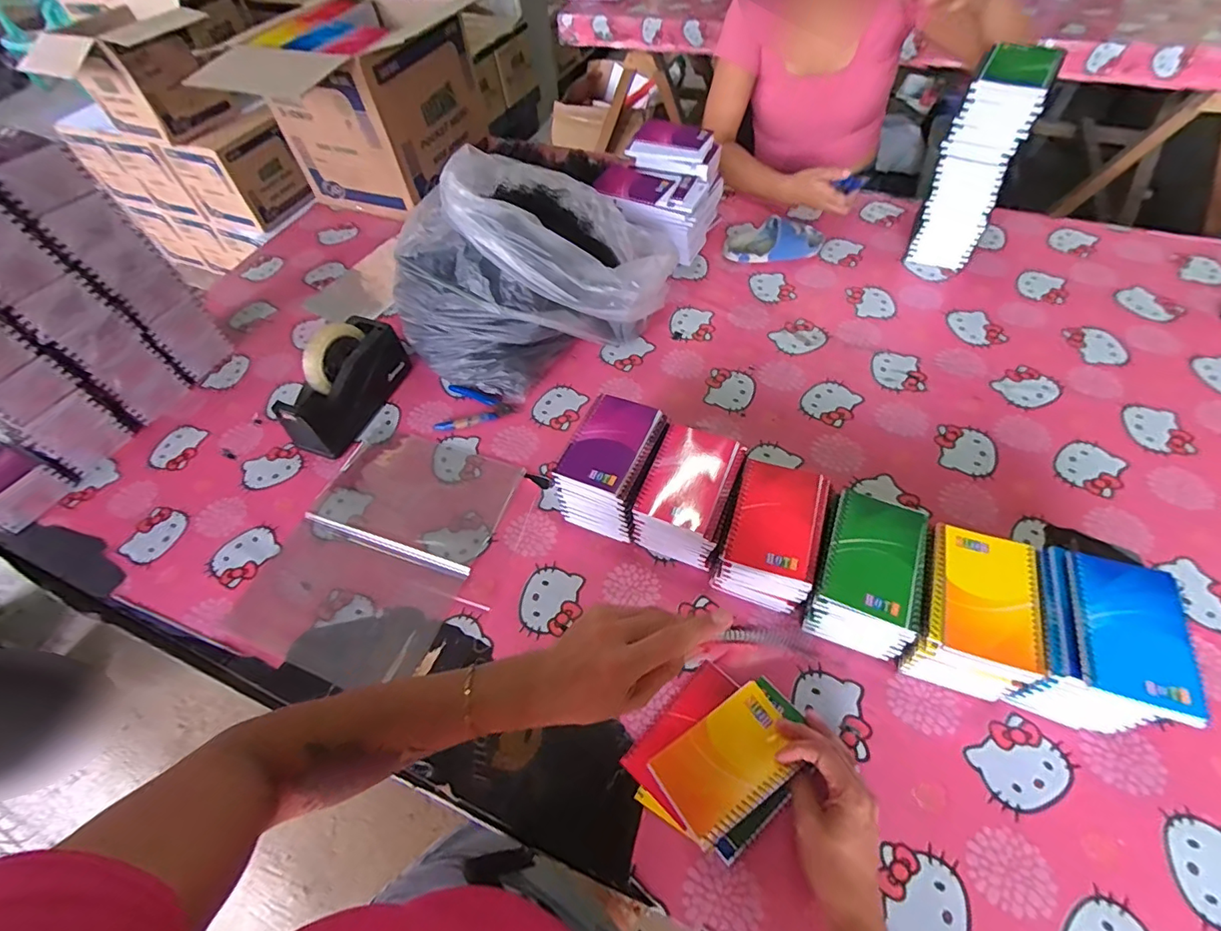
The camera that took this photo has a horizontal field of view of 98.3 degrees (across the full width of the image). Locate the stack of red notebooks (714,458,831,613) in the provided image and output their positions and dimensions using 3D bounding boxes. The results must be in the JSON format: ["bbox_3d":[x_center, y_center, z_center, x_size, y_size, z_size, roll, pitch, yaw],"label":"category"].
[{"bbox_3d":[0.179,0.079,0.588,0.096,0.090,0.133,17,58,17],"label":"stack of red notebooks"}]

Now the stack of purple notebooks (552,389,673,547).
[{"bbox_3d":[0.004,0.006,0.649,0.100,0.114,0.133,18,59,16],"label":"stack of purple notebooks"}]

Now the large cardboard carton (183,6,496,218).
[{"bbox_3d":[-0.462,-0.723,1.099,0.309,0.279,0.305,20,59,19],"label":"large cardboard carton"}]

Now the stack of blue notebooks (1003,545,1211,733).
[{"bbox_3d":[0.453,0.170,0.506,0.112,0.105,0.143,14,58,14],"label":"stack of blue notebooks"}]

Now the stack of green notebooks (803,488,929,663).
[{"bbox_3d":[0.268,0.118,0.563,0.098,0.106,0.135,16,58,16],"label":"stack of green notebooks"}]

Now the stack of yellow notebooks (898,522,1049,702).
[{"bbox_3d":[0.356,0.151,0.535,0.096,0.093,0.140,15,58,14],"label":"stack of yellow notebooks"}]

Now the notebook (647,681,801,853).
[{"bbox_3d":[0.111,0.274,0.491,0.130,0.018,0.080,-31,58,-16],"label":"notebook"}]

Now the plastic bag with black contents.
[{"bbox_3d":[-0.118,-0.296,0.795,0.412,0.241,0.274,-17,55,-7],"label":"plastic bag with black contents"}]

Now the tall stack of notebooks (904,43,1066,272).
[{"bbox_3d":[0.553,-0.445,0.814,0.099,0.291,0.085,20,59,18],"label":"tall stack of notebooks"}]

